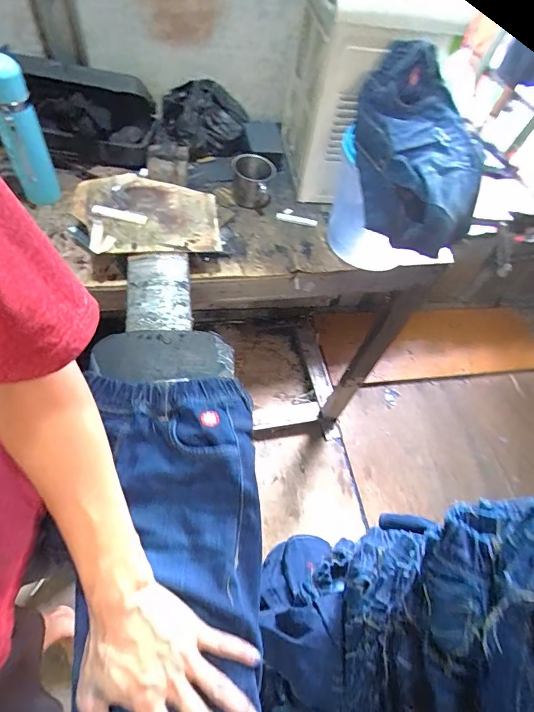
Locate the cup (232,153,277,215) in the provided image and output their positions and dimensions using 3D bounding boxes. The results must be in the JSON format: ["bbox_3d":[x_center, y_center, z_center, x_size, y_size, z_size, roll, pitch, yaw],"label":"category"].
[{"bbox_3d":[-0.030,-0.343,0.794,0.082,0.088,0.082,4,56,-6],"label":"cup"}]

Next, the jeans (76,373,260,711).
[{"bbox_3d":[-0.086,0.306,0.337,0.175,0.108,0.676,0,52,-4],"label":"jeans"}]

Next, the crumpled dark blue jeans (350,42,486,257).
[{"bbox_3d":[0.233,-0.312,0.602,0.195,0.156,0.256,3,56,-6],"label":"crumpled dark blue jeans"}]

